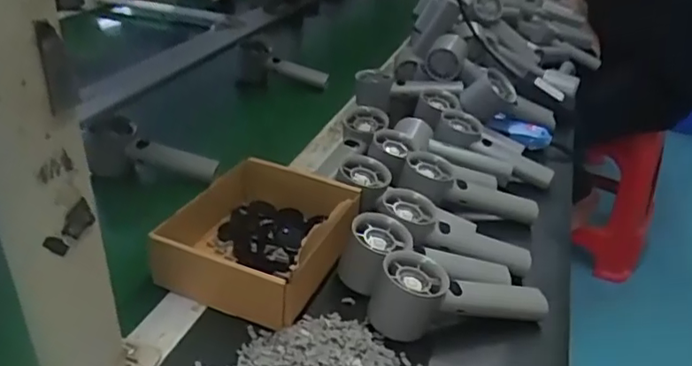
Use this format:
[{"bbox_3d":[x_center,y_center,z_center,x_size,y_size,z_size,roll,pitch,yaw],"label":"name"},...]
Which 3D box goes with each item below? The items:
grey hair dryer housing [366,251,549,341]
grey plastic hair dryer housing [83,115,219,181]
[{"bbox_3d":[0.101,0.098,0.501,0.156,0.055,0.056,2,31,-3],"label":"grey hair dryer housing"},{"bbox_3d":[-0.221,-0.035,0.677,0.145,0.061,0.052,12,32,14],"label":"grey plastic hair dryer housing"}]

